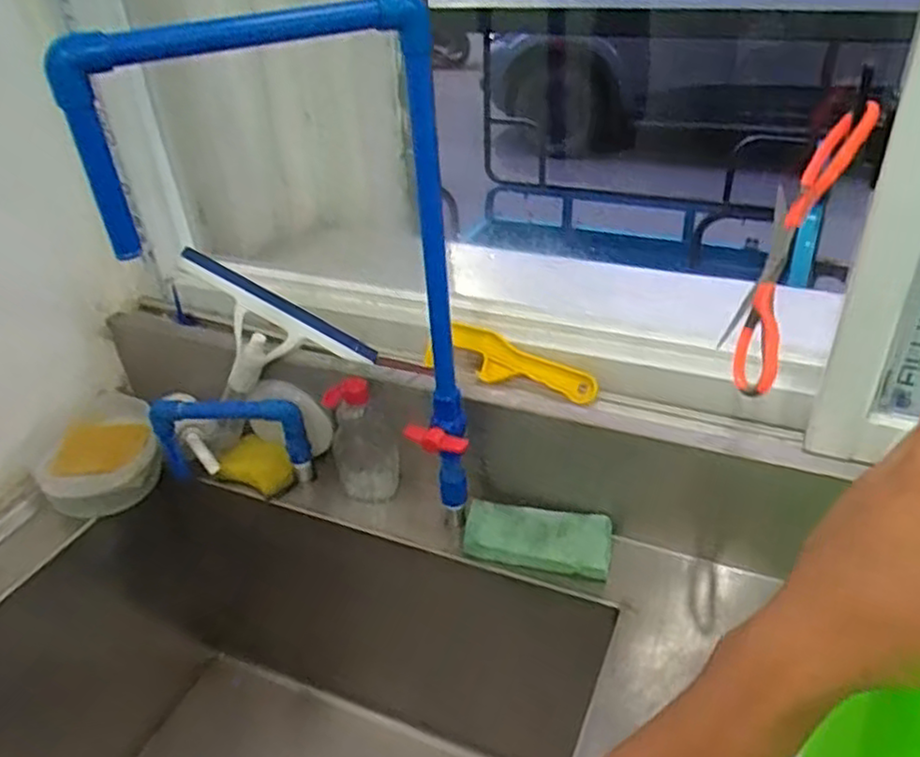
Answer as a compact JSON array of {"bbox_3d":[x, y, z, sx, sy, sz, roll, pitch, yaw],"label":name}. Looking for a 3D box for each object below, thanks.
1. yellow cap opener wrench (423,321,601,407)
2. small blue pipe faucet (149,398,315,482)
[{"bbox_3d":[0.061,-0.017,0.810,0.191,0.037,0.046,14,39,21],"label":"yellow cap opener wrench"},{"bbox_3d":[-0.269,0.068,0.870,0.182,0.127,0.037,3,36,7],"label":"small blue pipe faucet"}]

